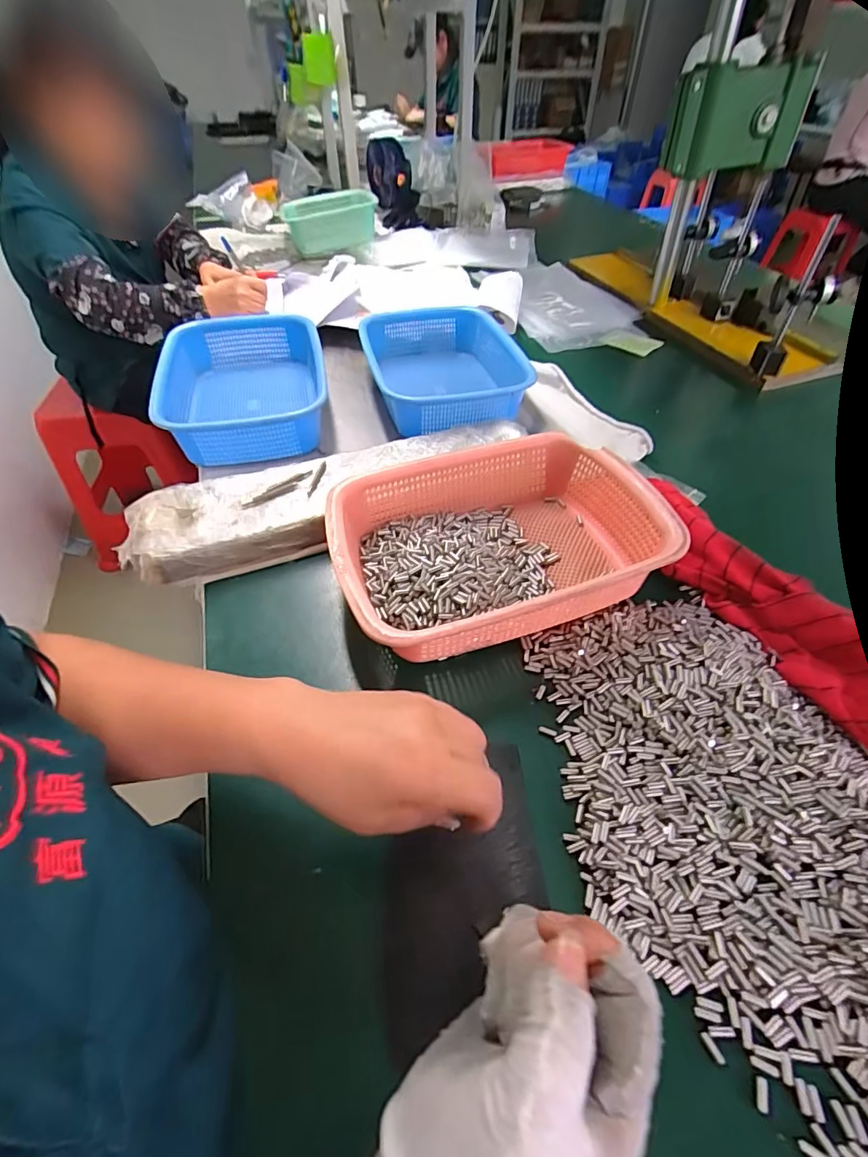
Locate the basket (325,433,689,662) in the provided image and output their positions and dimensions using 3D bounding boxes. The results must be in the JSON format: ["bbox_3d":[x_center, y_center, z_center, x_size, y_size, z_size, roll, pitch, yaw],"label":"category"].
[{"bbox_3d":[0.057,-0.035,0.471,0.291,0.079,0.213,-17,50,-14],"label":"basket"}]

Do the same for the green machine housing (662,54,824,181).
[{"bbox_3d":[0.456,-0.698,0.752,0.176,0.121,0.086,-12,49,-10],"label":"green machine housing"}]

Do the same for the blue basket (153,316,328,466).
[{"bbox_3d":[-0.257,-0.259,0.677,0.208,0.081,0.276,-11,49,-9],"label":"blue basket"}]

